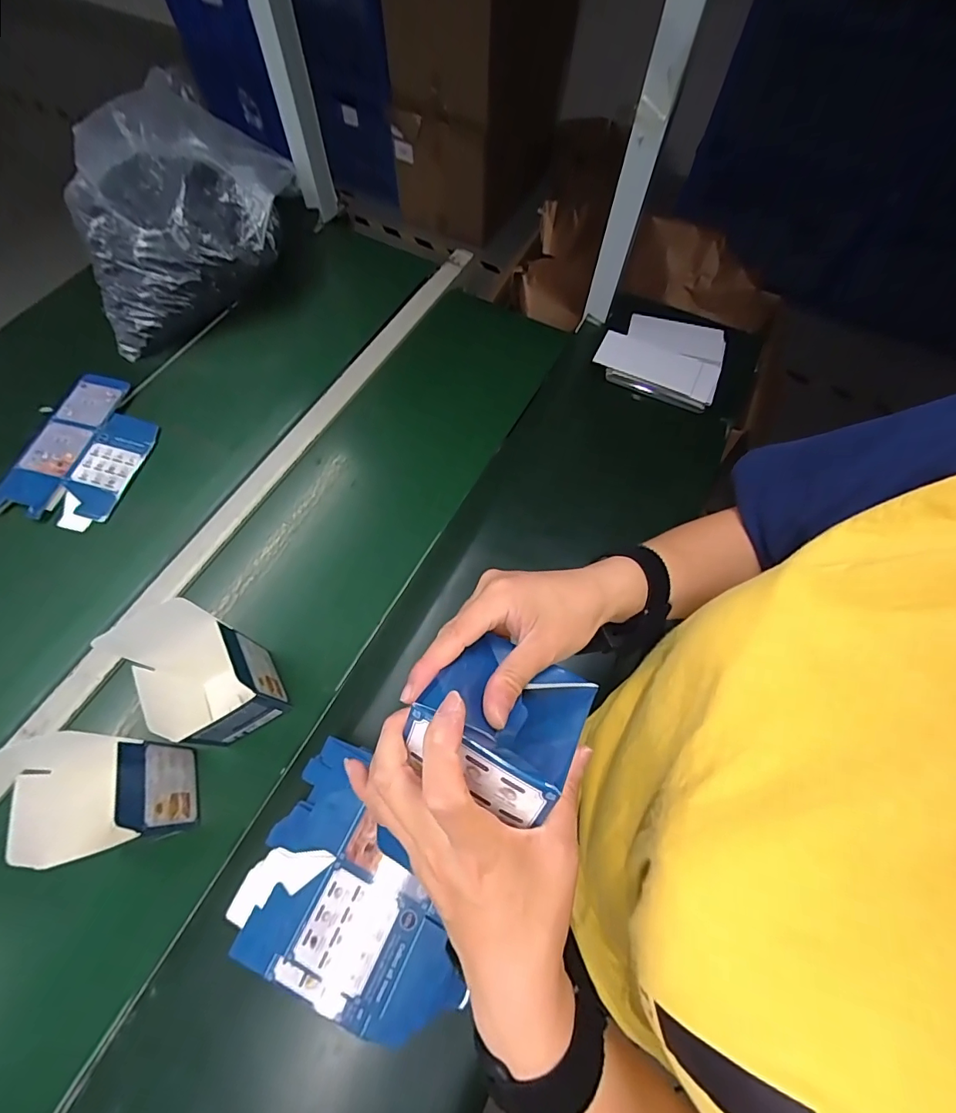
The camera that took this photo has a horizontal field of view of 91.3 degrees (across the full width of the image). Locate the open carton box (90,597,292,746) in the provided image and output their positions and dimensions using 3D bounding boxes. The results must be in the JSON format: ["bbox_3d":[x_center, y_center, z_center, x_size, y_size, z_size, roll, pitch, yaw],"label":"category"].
[{"bbox_3d":[-0.277,0.126,0.479,0.091,0.167,0.106,-30,71,-10],"label":"open carton box"}]

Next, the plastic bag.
[{"bbox_3d":[-0.463,-0.549,0.749,0.323,0.170,0.355,-20,70,-7],"label":"plastic bag"}]

